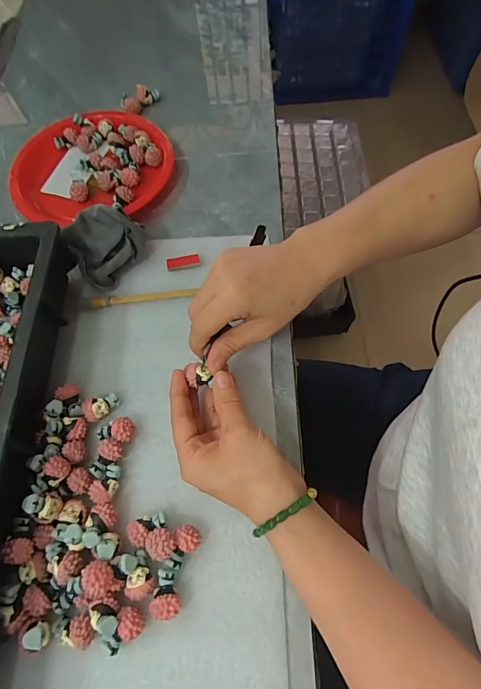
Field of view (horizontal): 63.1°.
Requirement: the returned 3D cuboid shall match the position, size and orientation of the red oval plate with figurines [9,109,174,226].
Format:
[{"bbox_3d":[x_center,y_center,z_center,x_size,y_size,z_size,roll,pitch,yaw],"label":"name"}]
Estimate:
[{"bbox_3d":[-0.168,-0.210,0.454,0.175,0.025,0.152,-7,64,0],"label":"red oval plate with figurines"}]

